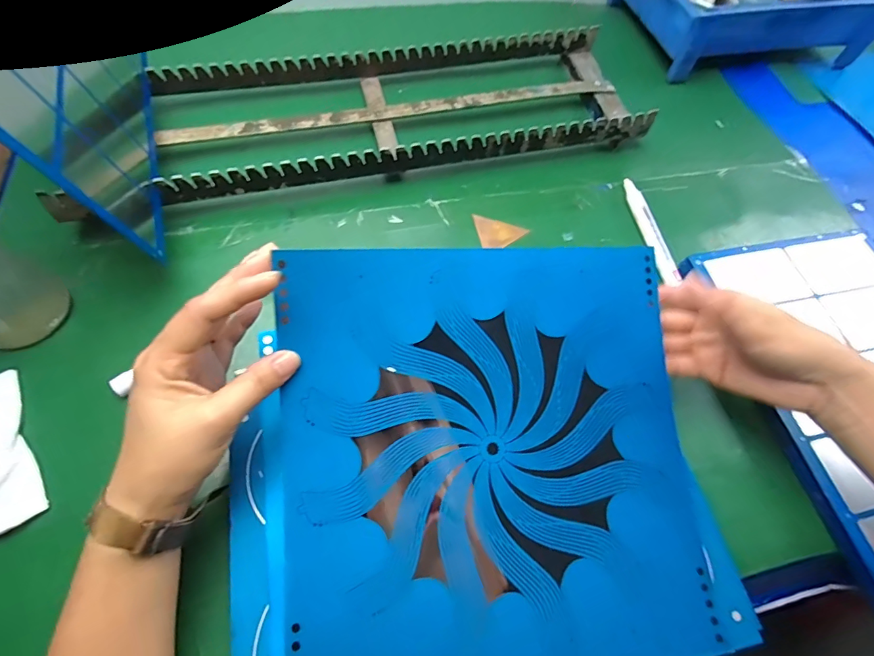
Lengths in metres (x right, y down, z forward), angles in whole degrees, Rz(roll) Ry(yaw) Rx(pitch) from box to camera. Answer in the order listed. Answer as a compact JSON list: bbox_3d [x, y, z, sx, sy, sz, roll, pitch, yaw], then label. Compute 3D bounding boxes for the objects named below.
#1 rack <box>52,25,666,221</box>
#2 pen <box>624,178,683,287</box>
[{"bbox_3d":[-0.045,-0.230,0.476,0.528,0.041,0.193,-12,63,-10],"label":"rack"},{"bbox_3d":[0.205,-0.096,0.436,0.014,0.012,0.120,-6,62,-7],"label":"pen"}]

